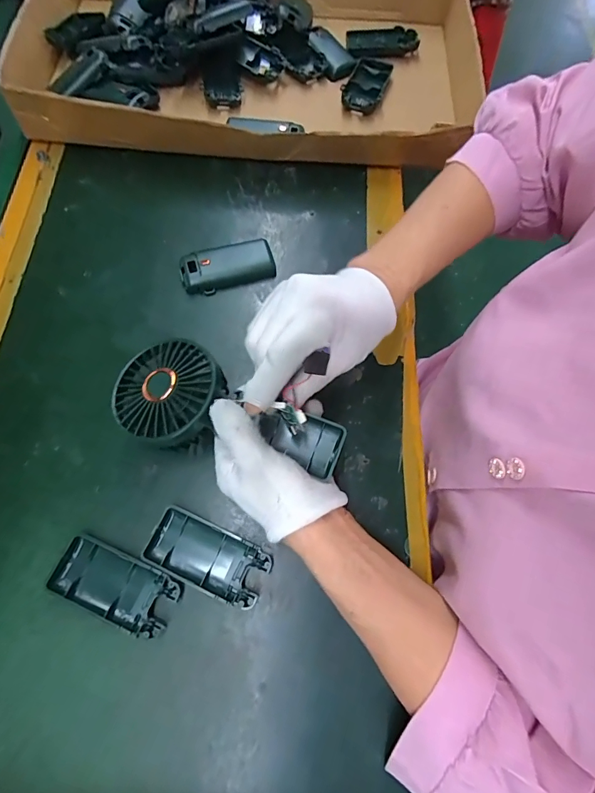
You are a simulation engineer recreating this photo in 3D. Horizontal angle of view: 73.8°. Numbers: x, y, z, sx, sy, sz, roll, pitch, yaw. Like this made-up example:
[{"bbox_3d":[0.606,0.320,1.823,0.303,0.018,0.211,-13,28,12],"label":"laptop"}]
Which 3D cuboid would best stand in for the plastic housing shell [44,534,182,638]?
[{"bbox_3d":[-0.137,0.141,0.298,0.091,0.011,0.045,22,71,8],"label":"plastic housing shell"}]

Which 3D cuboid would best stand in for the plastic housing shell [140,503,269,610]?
[{"bbox_3d":[-0.069,0.124,0.308,0.092,0.012,0.045,23,71,9],"label":"plastic housing shell"}]

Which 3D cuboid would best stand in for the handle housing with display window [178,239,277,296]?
[{"bbox_3d":[-0.072,-0.133,0.404,0.094,0.015,0.045,-18,70,-6],"label":"handle housing with display window"}]

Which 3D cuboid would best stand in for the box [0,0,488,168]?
[{"bbox_3d":[-0.054,-0.421,0.488,0.520,0.069,0.323,4,69,2],"label":"box"}]

